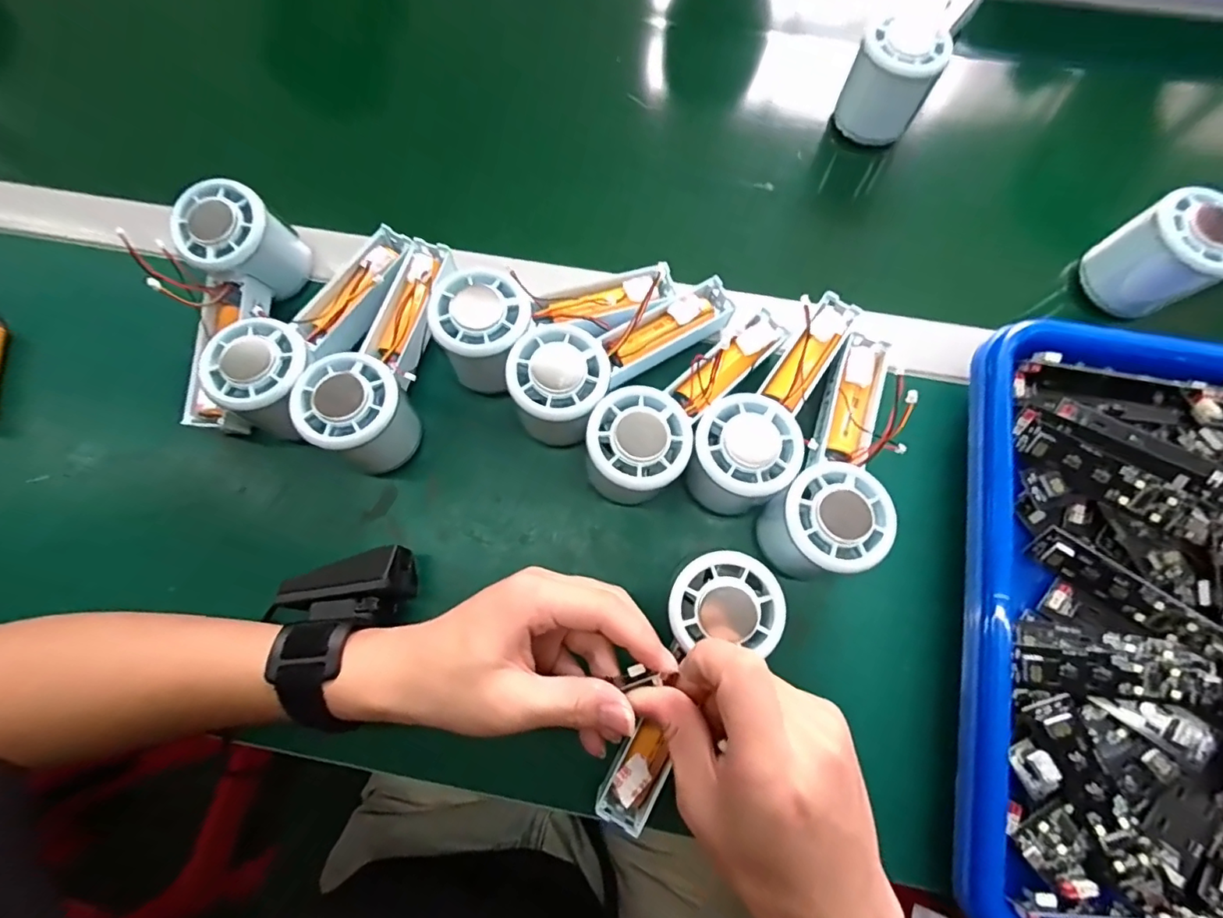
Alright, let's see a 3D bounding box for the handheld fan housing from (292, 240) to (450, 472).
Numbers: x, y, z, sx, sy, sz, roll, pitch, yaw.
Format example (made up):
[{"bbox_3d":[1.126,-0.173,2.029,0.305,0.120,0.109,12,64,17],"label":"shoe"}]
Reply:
[{"bbox_3d":[-0.135,-0.069,0.334,0.057,0.066,0.149,11,76,4],"label":"handheld fan housing"}]

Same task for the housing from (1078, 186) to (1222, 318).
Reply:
[{"bbox_3d":[0.393,-0.145,0.341,0.138,0.062,0.056,-22,76,-5],"label":"housing"}]

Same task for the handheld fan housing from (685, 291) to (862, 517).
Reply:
[{"bbox_3d":[0.096,-0.040,0.320,0.060,0.054,0.154,26,77,7],"label":"handheld fan housing"}]

